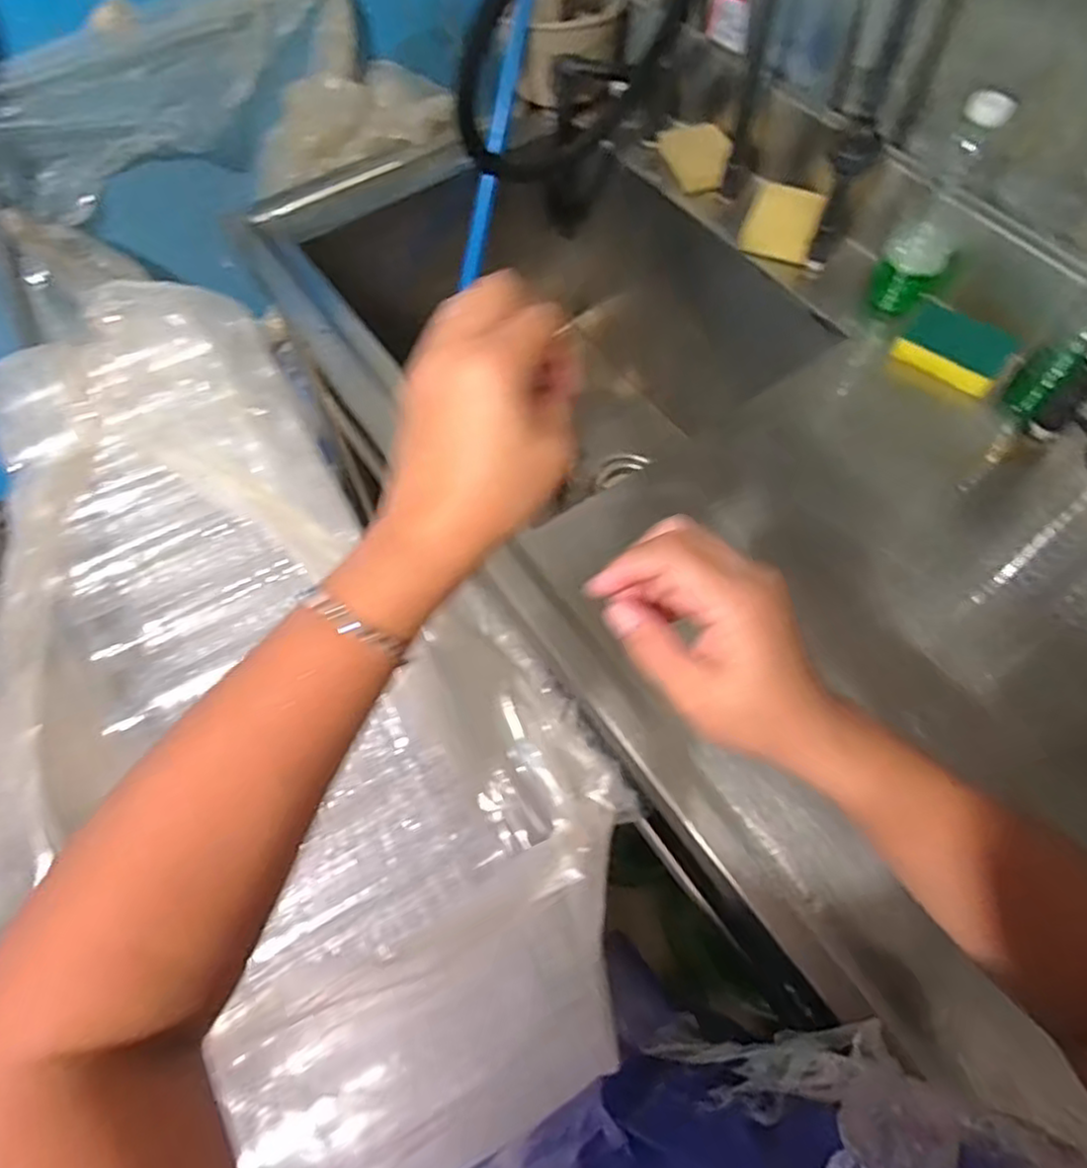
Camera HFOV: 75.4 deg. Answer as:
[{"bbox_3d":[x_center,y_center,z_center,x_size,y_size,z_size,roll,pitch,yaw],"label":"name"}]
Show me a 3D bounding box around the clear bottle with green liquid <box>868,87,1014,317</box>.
[{"bbox_3d":[0.400,-0.380,0.708,0.065,0.208,0.071,28,66,15],"label":"clear bottle with green liquid"}]

